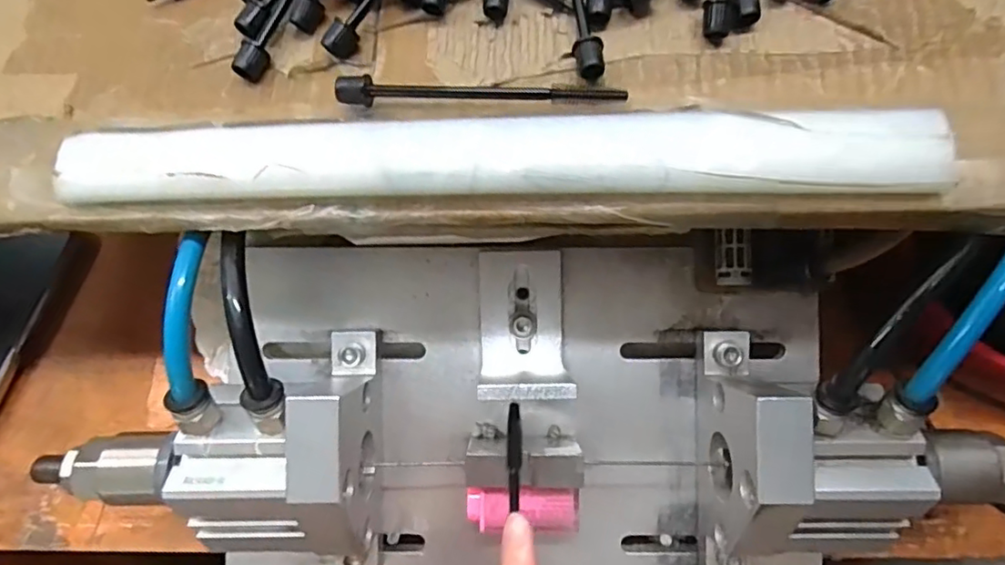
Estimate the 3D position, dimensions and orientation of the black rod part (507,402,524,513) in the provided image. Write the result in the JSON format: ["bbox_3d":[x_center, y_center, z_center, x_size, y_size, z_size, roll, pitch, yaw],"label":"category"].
[{"bbox_3d":[0.005,0.068,0.228,0.006,0.004,0.041,0,88,2],"label":"black rod part"}]

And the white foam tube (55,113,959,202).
[{"bbox_3d":[0.002,-0.040,0.190,0.277,0.018,0.028,0,67,2],"label":"white foam tube"}]

